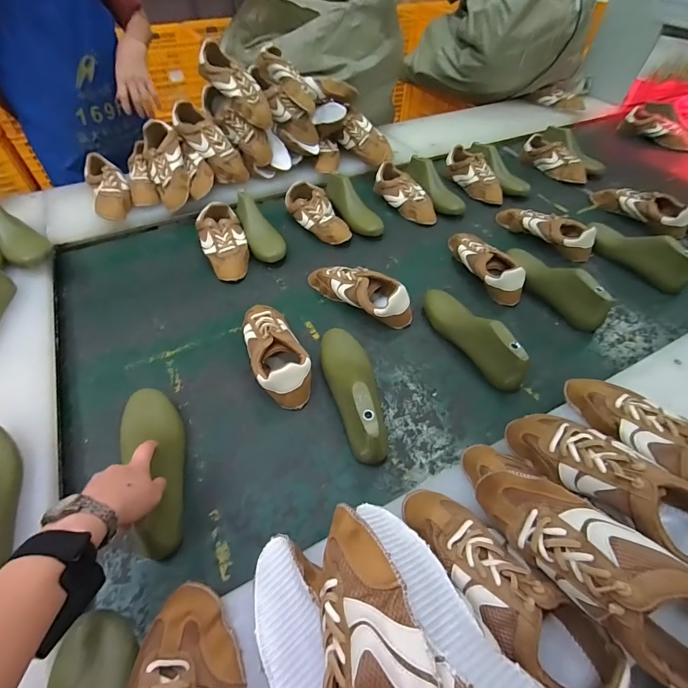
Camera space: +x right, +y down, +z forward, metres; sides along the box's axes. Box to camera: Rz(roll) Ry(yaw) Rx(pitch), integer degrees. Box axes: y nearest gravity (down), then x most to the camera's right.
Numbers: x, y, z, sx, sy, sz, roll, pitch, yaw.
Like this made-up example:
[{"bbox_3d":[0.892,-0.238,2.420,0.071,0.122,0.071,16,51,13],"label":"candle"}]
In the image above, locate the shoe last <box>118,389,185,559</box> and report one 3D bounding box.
[{"bbox_3d":[-0.263,0.165,0.505,0.075,0.067,0.237,-19,48,-14],"label":"shoe last"}]

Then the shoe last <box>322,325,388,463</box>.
[{"bbox_3d":[0.011,0.063,0.580,0.072,0.088,0.245,-10,50,-8],"label":"shoe last"}]

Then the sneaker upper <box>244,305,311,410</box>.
[{"bbox_3d":[-0.122,0.007,0.636,0.089,0.066,0.216,-18,52,-14],"label":"sneaker upper"}]

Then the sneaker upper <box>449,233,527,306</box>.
[{"bbox_3d":[0.306,-0.181,0.809,0.087,0.073,0.219,-14,51,-11],"label":"sneaker upper"}]

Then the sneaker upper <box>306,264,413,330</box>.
[{"bbox_3d":[0.031,-0.113,0.737,0.232,0.067,0.088,29,56,23],"label":"sneaker upper"}]

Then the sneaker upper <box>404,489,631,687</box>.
[{"bbox_3d":[0.155,0.244,0.374,0.079,0.079,0.230,-35,59,-25],"label":"sneaker upper"}]

